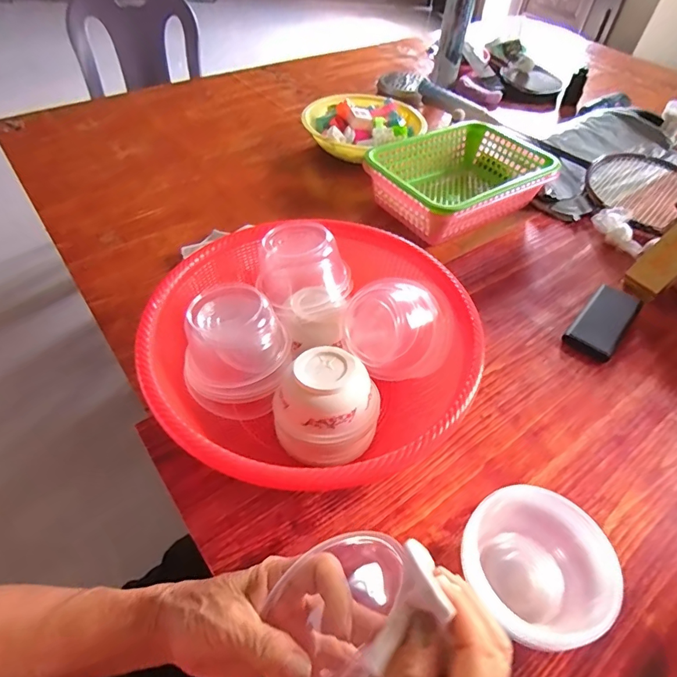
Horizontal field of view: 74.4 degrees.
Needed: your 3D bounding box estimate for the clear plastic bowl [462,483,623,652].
[{"bbox_3d":[0.160,0.199,0.380,0.109,0.095,0.115,-29,56,-25],"label":"clear plastic bowl"}]

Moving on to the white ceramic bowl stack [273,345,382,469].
[{"bbox_3d":[-0.014,0.080,0.473,0.107,0.100,0.100,34,56,24],"label":"white ceramic bowl stack"}]

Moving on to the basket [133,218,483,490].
[{"bbox_3d":[-0.030,0.018,0.498,0.329,0.135,0.327,1,49,-2],"label":"basket"}]

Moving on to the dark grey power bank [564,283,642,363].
[{"bbox_3d":[0.379,-0.026,0.635,0.063,0.015,0.149,35,56,25],"label":"dark grey power bank"}]

